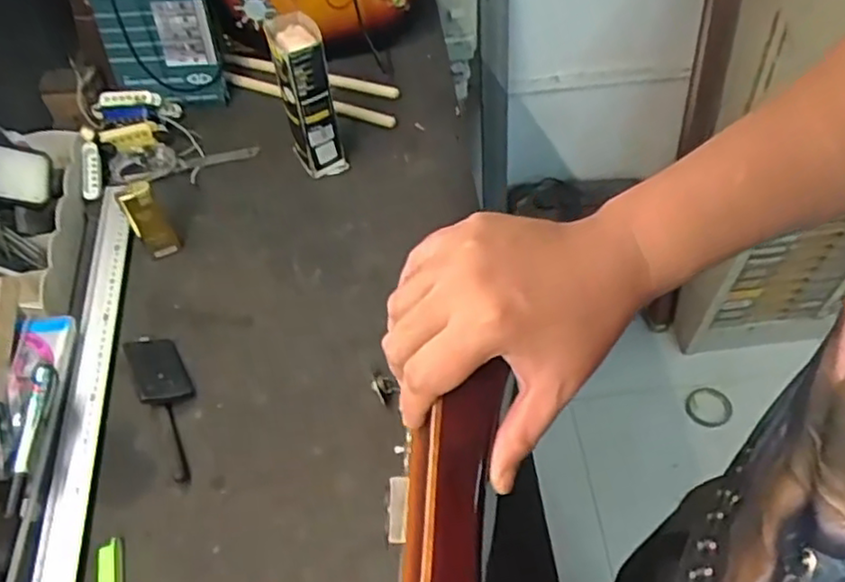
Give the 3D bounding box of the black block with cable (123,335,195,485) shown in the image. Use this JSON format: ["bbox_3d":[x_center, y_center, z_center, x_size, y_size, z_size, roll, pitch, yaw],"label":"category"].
[{"bbox_3d":[-0.259,0.109,0.702,0.048,0.030,0.169,-26,57,-14],"label":"black block with cable"}]

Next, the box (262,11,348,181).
[{"bbox_3d":[-0.138,-0.225,0.834,0.061,0.206,0.060,-21,56,-11],"label":"box"}]

